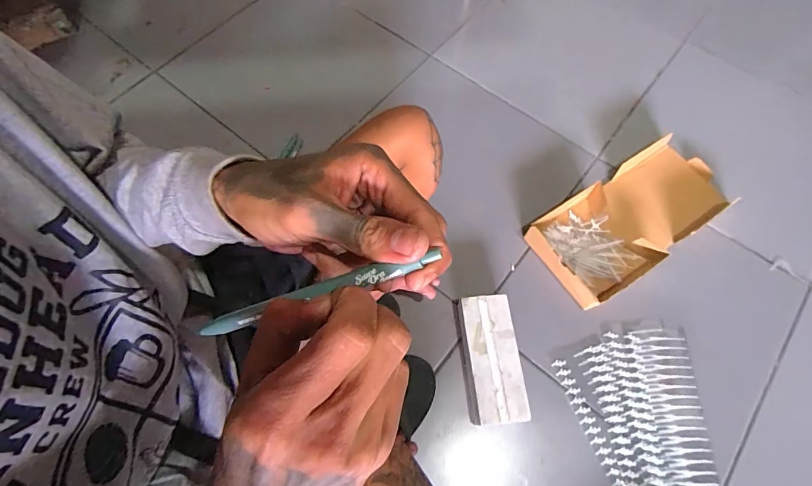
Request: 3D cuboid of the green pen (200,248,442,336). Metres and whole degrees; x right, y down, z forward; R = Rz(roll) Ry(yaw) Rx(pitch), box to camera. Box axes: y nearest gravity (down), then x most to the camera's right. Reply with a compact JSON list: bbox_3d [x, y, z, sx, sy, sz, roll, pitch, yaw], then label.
[{"bbox_3d":[-0.051,0.028,0.213,0.141,0.009,0.010,-19,68,16],"label":"green pen"}]

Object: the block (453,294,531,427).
[{"bbox_3d":[0.124,0.174,0.613,0.082,0.063,0.180,-7,68,-4],"label":"block"}]

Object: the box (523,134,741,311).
[{"bbox_3d":[0.392,-0.047,0.700,0.357,0.046,0.163,-33,72,-10],"label":"box"}]

